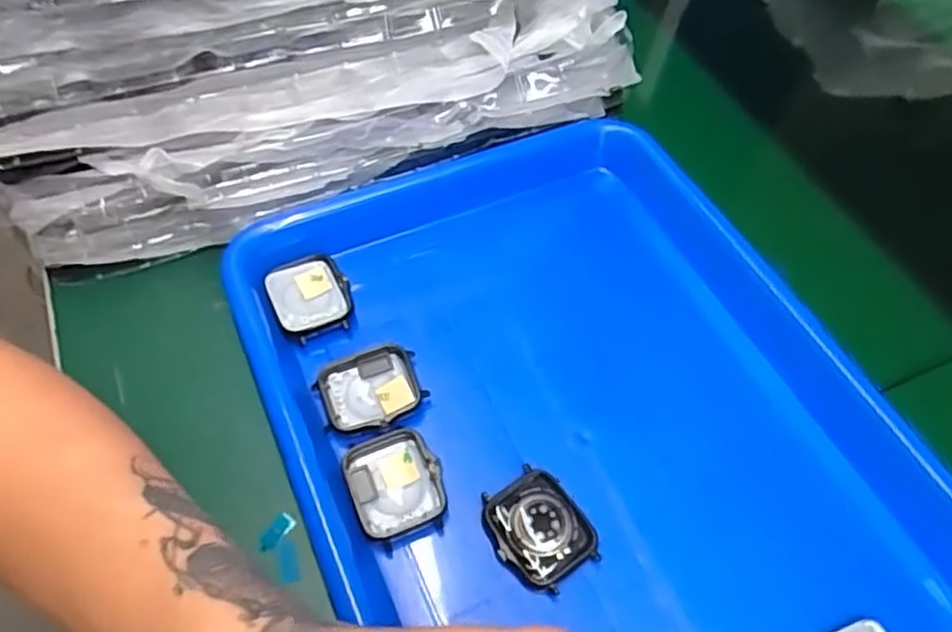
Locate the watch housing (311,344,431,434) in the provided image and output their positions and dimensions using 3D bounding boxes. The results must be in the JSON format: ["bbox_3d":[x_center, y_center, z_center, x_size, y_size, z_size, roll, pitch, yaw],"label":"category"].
[{"bbox_3d":[-0.049,0.035,0.320,0.046,0.008,0.038,-14,58,-13],"label":"watch housing"}]

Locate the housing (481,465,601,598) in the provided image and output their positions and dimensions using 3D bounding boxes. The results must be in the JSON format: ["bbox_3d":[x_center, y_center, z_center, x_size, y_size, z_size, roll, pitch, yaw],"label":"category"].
[{"bbox_3d":[0.026,0.088,0.287,0.038,0.009,0.046,-29,62,-21],"label":"housing"}]

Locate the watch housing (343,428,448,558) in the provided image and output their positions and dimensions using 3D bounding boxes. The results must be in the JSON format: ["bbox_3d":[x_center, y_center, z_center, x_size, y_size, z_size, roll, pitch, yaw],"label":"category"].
[{"bbox_3d":[-0.035,0.074,0.296,0.038,0.010,0.045,-18,59,-15],"label":"watch housing"}]

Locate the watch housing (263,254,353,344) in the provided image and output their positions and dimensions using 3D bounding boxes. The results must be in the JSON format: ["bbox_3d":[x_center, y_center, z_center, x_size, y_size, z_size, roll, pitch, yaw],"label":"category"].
[{"bbox_3d":[-0.083,-0.009,0.345,0.038,0.011,0.042,-15,58,-13],"label":"watch housing"}]

